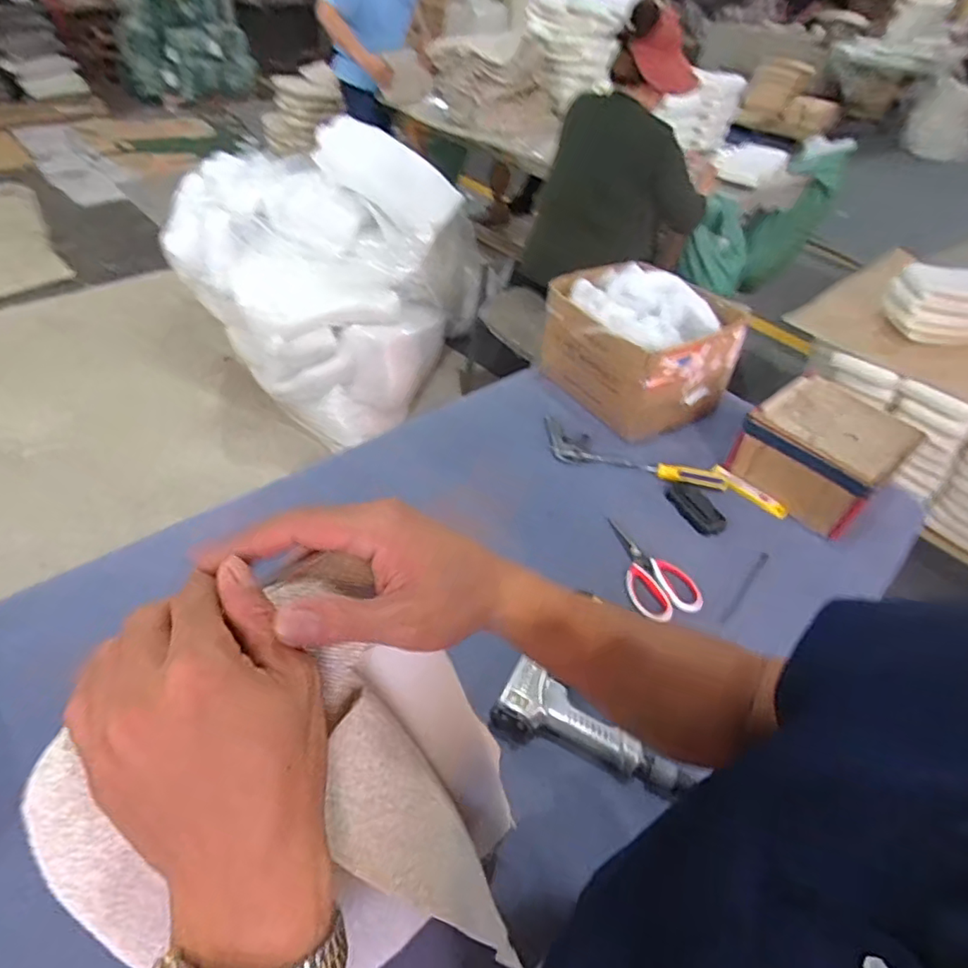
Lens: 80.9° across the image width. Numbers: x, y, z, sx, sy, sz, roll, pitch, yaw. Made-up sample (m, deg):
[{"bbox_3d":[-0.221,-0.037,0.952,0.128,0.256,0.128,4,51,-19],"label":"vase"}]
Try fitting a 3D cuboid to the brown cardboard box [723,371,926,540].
[{"bbox_3d":[0.564,-0.052,0.957,0.205,0.131,0.204,-30,54,-30],"label":"brown cardboard box"}]

